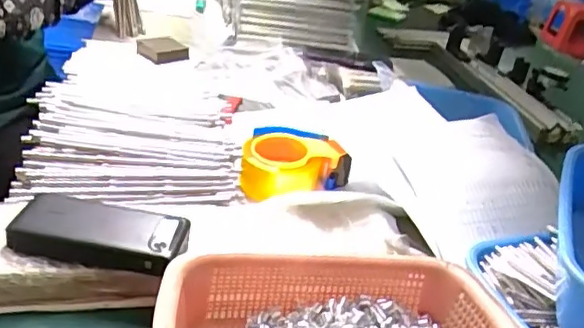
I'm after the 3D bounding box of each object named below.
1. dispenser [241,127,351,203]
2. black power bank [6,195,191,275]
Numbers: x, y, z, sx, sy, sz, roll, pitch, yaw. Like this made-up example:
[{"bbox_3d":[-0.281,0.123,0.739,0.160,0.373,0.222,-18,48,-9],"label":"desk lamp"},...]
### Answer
[{"bbox_3d":[0.005,0.004,0.781,0.143,0.070,0.085,8,29,-4],"label":"dispenser"},{"bbox_3d":[-0.178,0.066,0.542,0.151,0.026,0.073,12,29,3],"label":"black power bank"}]

